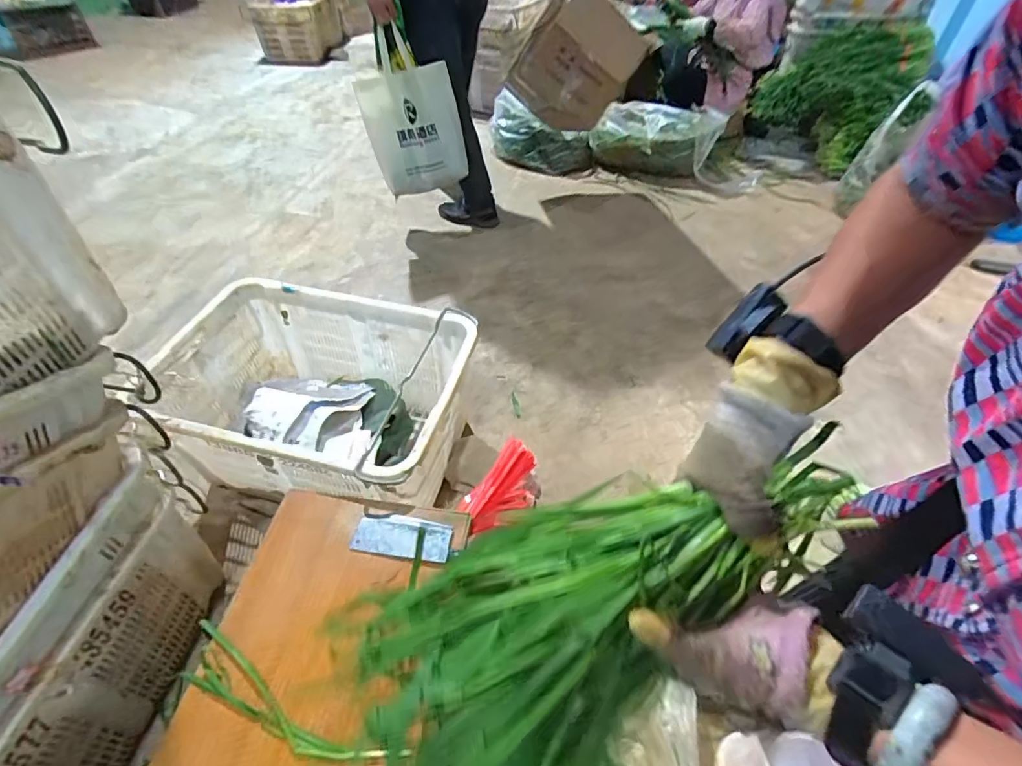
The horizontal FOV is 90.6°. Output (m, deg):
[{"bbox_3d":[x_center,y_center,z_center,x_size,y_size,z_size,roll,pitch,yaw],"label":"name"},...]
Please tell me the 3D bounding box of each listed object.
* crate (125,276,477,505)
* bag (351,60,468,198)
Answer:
[{"bbox_3d":[-0.451,0.047,1.220,0.669,0.330,0.468,10,49,10],"label":"crate"},{"bbox_3d":[-0.327,-0.839,1.709,0.326,0.369,0.085,-4,33,13],"label":"bag"}]

